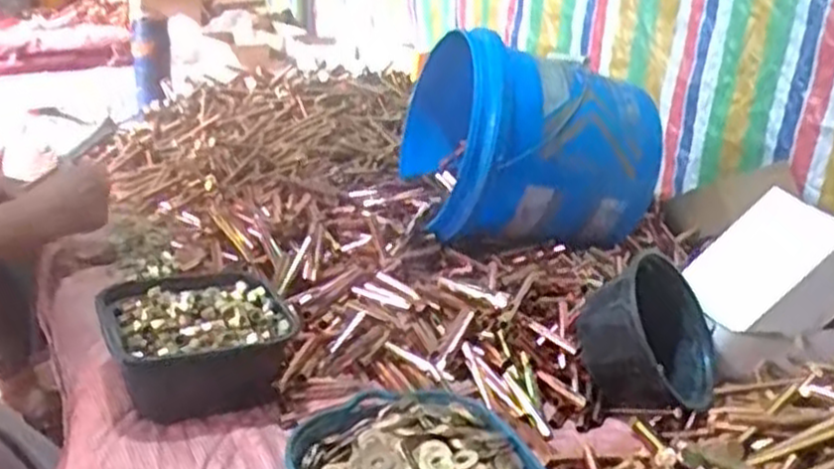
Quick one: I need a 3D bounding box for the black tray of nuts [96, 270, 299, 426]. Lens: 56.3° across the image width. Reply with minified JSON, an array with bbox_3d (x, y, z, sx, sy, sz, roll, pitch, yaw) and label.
[{"bbox_3d":[-0.212,0.103,0.770,0.172,0.072,0.171,-11,28,-31],"label":"black tray of nuts"}]

